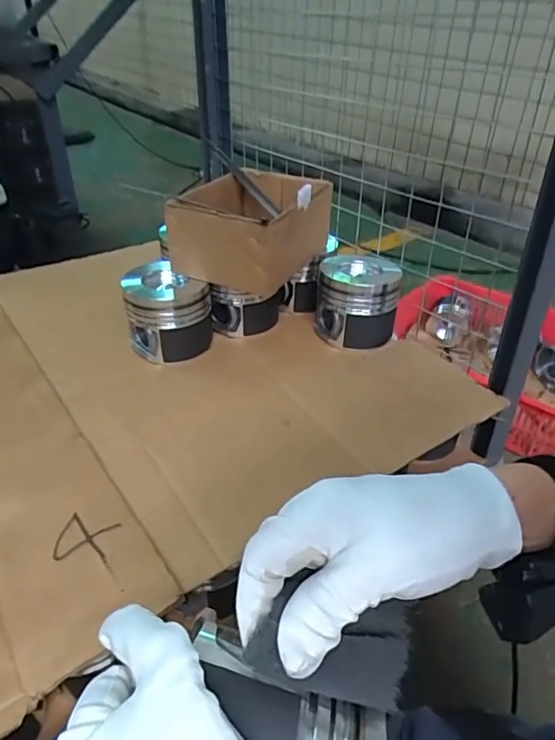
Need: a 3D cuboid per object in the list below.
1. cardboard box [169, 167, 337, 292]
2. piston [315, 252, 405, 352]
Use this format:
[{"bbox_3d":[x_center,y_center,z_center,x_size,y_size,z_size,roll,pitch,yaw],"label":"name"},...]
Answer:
[{"bbox_3d":[-0.029,-0.192,0.694,0.153,0.091,0.191,20,40,21],"label":"cardboard box"},{"bbox_3d":[0.109,-0.102,0.722,0.112,0.089,0.122,4,38,6],"label":"piston"}]

